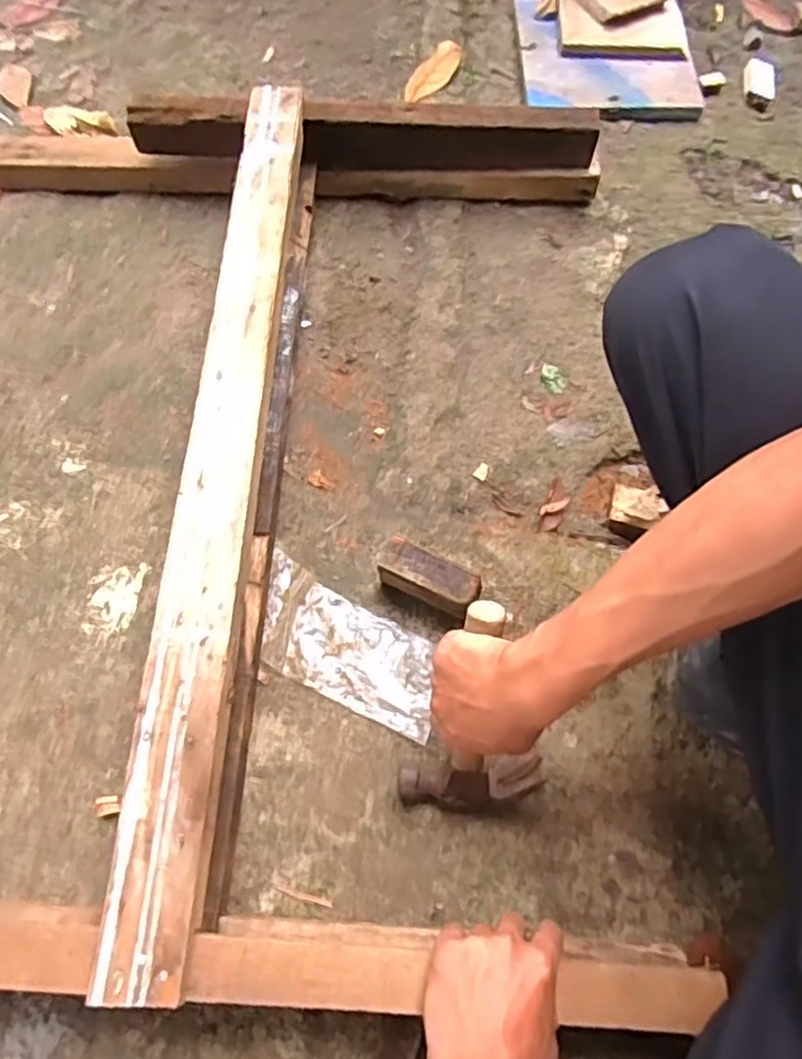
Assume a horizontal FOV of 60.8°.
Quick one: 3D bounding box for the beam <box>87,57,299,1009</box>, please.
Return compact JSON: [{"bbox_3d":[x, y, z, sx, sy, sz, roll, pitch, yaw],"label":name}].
[{"bbox_3d":[-0.152,-0.098,0.615,0.076,0.035,0.880,1,68,2],"label":"beam"}]

